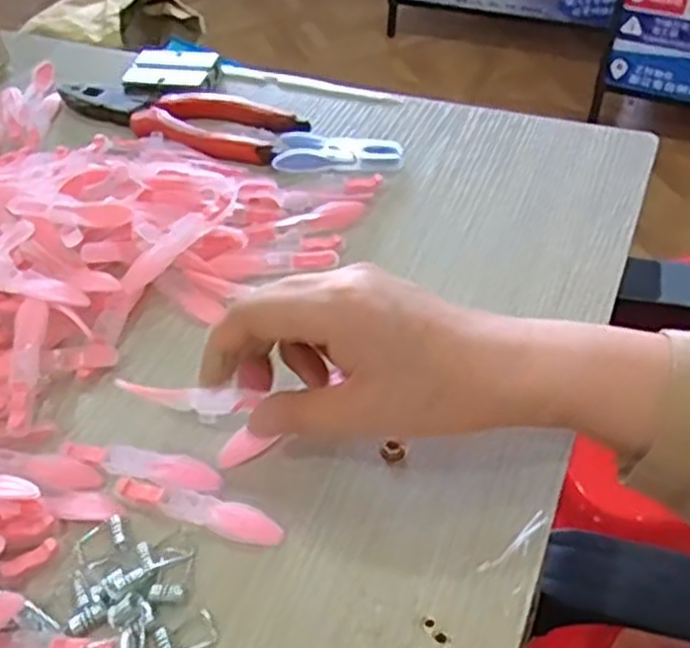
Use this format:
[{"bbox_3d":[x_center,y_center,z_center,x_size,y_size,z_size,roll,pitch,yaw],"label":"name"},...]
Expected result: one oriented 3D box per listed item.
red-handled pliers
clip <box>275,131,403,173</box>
[{"bbox_3d":[-0.120,-0.141,0.526,0.185,0.012,0.052,17,53,19],"label":"red-handled pliers"},{"bbox_3d":[-0.003,-0.109,0.482,0.077,0.012,0.033,0,49,5],"label":"clip"}]

